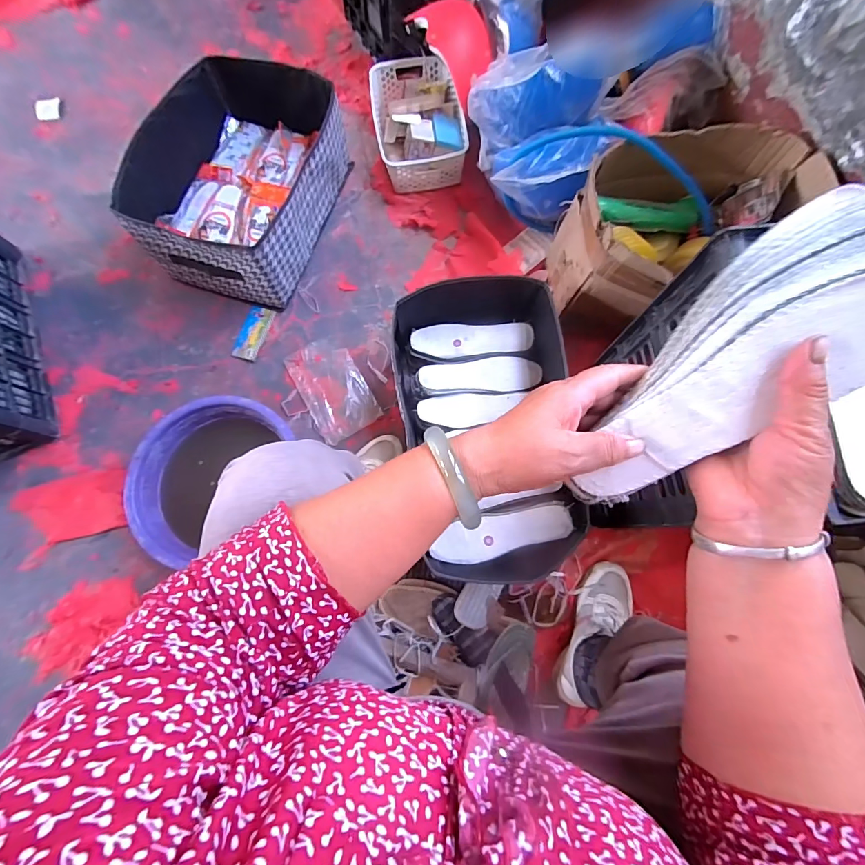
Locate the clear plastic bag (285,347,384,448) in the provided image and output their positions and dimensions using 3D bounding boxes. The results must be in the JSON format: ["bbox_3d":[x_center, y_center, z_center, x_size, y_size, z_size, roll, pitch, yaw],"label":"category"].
[{"bbox_3d":[-0.200,-0.089,0.832,0.126,0.015,0.201,-28,77,-8],"label":"clear plastic bag"}]

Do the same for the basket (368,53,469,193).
[{"bbox_3d":[-0.036,-0.739,0.962,0.197,0.093,0.330,-7,76,-3],"label":"basket"}]

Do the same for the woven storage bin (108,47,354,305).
[{"bbox_3d":[-0.392,-0.526,0.857,0.330,0.177,0.444,16,77,4],"label":"woven storage bin"}]

